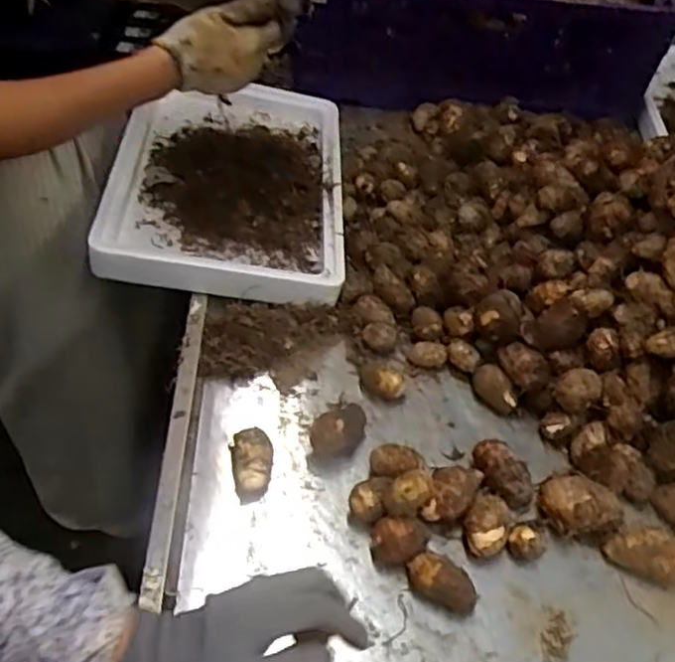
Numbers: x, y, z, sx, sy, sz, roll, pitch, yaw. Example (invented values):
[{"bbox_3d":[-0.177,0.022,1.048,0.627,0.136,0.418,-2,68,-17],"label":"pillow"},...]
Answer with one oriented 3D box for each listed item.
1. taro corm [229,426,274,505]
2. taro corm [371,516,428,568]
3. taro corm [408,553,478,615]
[{"bbox_3d":[-0.084,0.130,0.693,0.040,0.030,0.069,-7,48,-12],"label":"taro corm"},{"bbox_3d":[0.058,0.194,0.640,0.050,0.039,0.040,-4,48,-10],"label":"taro corm"},{"bbox_3d":[0.093,0.225,0.616,0.064,0.036,0.031,24,49,16],"label":"taro corm"}]

